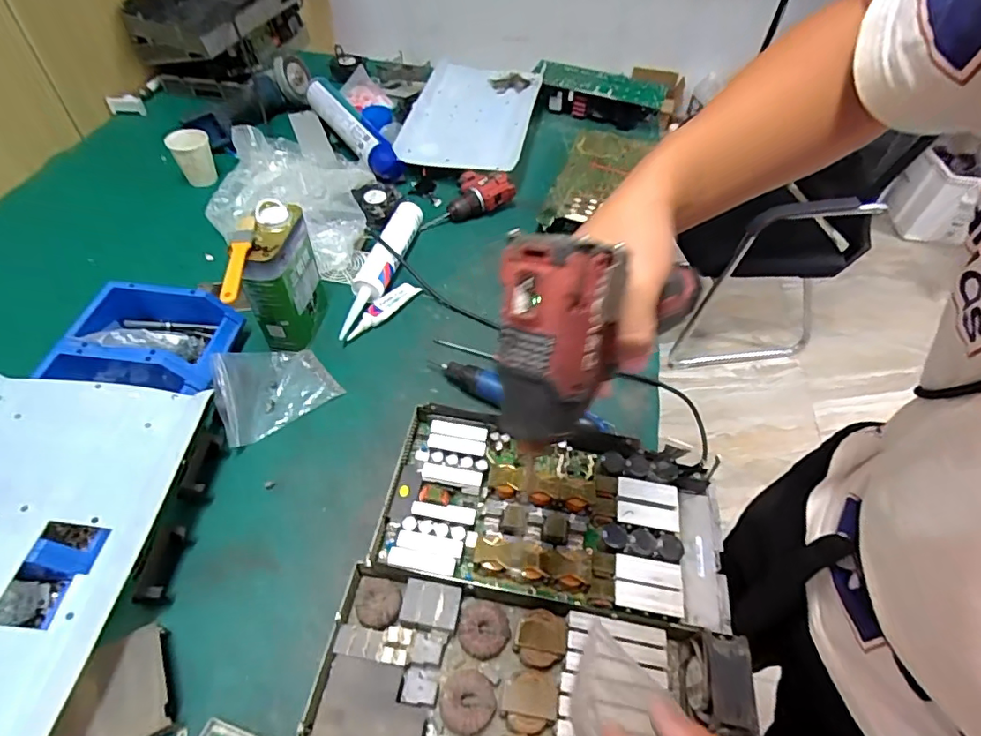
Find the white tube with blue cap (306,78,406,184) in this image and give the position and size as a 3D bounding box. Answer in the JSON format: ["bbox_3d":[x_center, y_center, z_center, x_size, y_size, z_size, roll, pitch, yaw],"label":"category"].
[{"bbox_3d":[-0.287,-0.504,1.076,0.063,0.058,0.330,-26,57,-22],"label":"white tube with blue cap"}]

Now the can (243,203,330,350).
[{"bbox_3d":[-0.286,-0.120,0.734,0.066,0.182,0.119,7,51,0],"label":"can"}]

